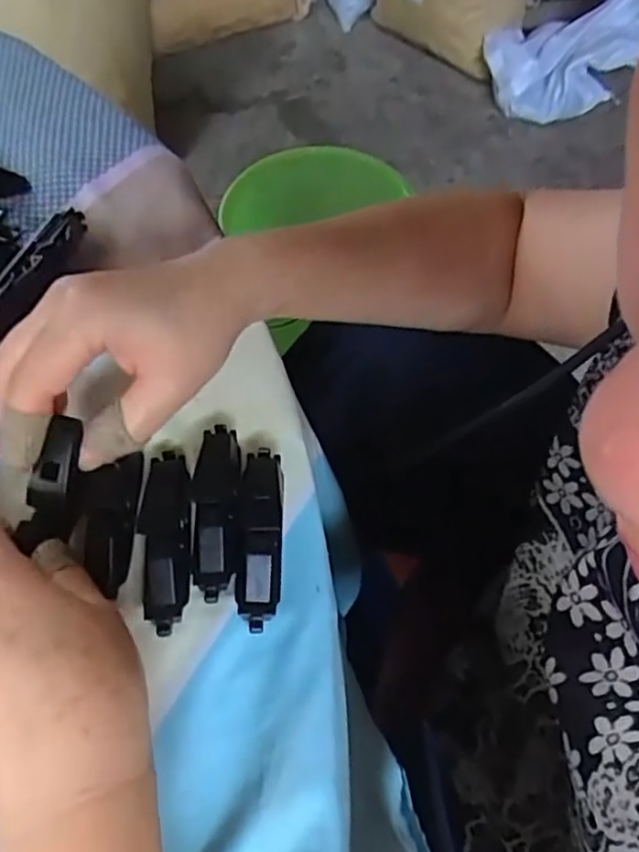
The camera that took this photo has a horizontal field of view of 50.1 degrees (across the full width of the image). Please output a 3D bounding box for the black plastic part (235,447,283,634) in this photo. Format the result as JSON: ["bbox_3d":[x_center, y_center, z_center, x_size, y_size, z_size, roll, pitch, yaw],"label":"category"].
[{"bbox_3d":[-0.026,0.044,0.295,0.019,0.018,0.081,1,59,0],"label":"black plastic part"}]

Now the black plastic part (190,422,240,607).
[{"bbox_3d":[-0.046,0.034,0.303,0.020,0.016,0.080,-4,59,-3],"label":"black plastic part"}]

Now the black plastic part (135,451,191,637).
[{"bbox_3d":[-0.068,0.048,0.298,0.021,0.012,0.080,-6,59,-4],"label":"black plastic part"}]

